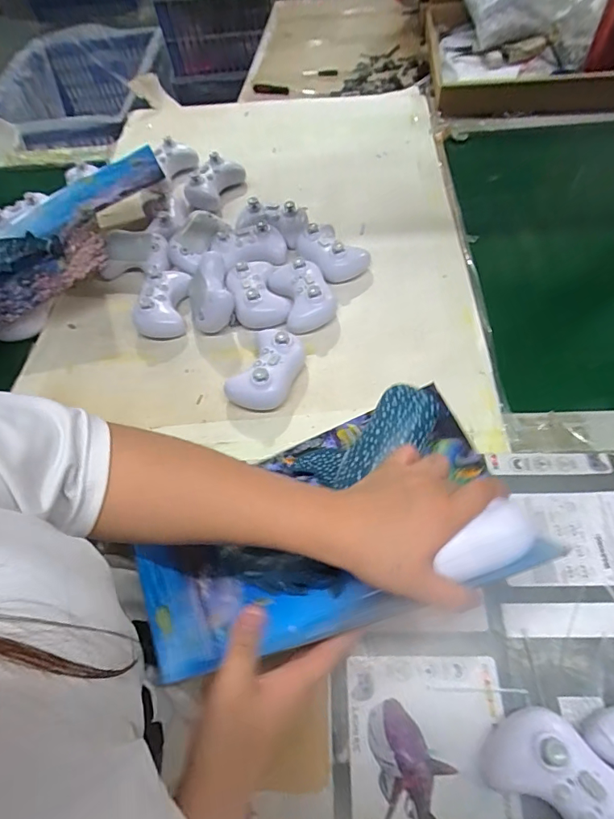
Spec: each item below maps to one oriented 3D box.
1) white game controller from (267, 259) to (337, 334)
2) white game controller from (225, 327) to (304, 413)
[{"bbox_3d":[-0.005,-0.159,0.609,0.079,0.047,0.099,-16,59,-5],"label":"white game controller"},{"bbox_3d":[-0.049,-0.053,0.547,0.074,0.054,0.111,18,62,15],"label":"white game controller"}]

